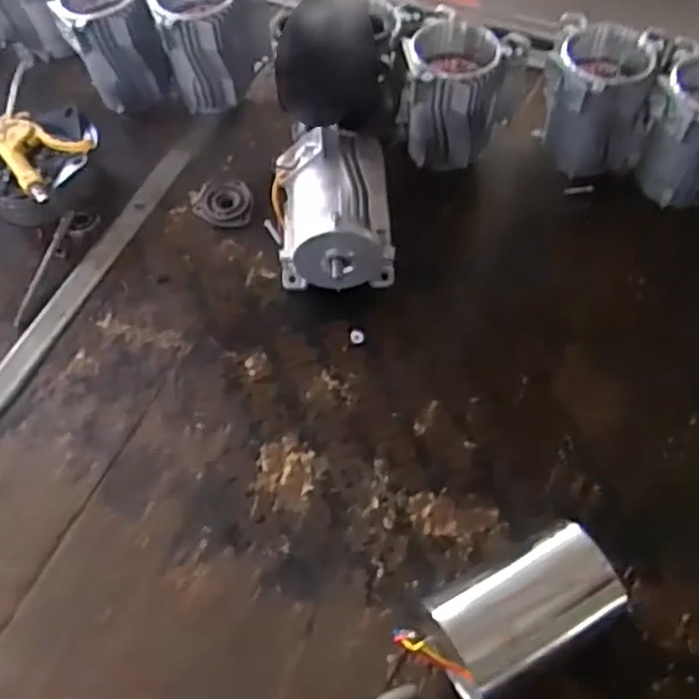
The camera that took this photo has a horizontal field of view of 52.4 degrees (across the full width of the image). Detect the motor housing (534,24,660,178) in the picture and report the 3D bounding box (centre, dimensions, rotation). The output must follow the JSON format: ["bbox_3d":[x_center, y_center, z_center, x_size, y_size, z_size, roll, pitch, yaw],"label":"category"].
[{"bbox_3d":[0.279,-0.275,0.799,0.111,0.130,0.095,-13,60,-6],"label":"motor housing"}]

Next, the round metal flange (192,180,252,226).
[{"bbox_3d":[-0.145,-0.171,0.829,0.069,0.008,0.064,-1,60,1],"label":"round metal flange"}]

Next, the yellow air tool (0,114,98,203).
[{"bbox_3d":[-0.347,-0.236,0.821,0.104,0.020,0.136,-36,65,-18],"label":"yellow air tool"}]

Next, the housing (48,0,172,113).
[{"bbox_3d":[-0.288,-0.385,0.885,0.114,0.127,0.106,-10,60,-4],"label":"housing"}]

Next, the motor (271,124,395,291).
[{"bbox_3d":[-0.018,-0.141,0.746,0.120,0.115,0.153,-6,60,-2],"label":"motor"}]

